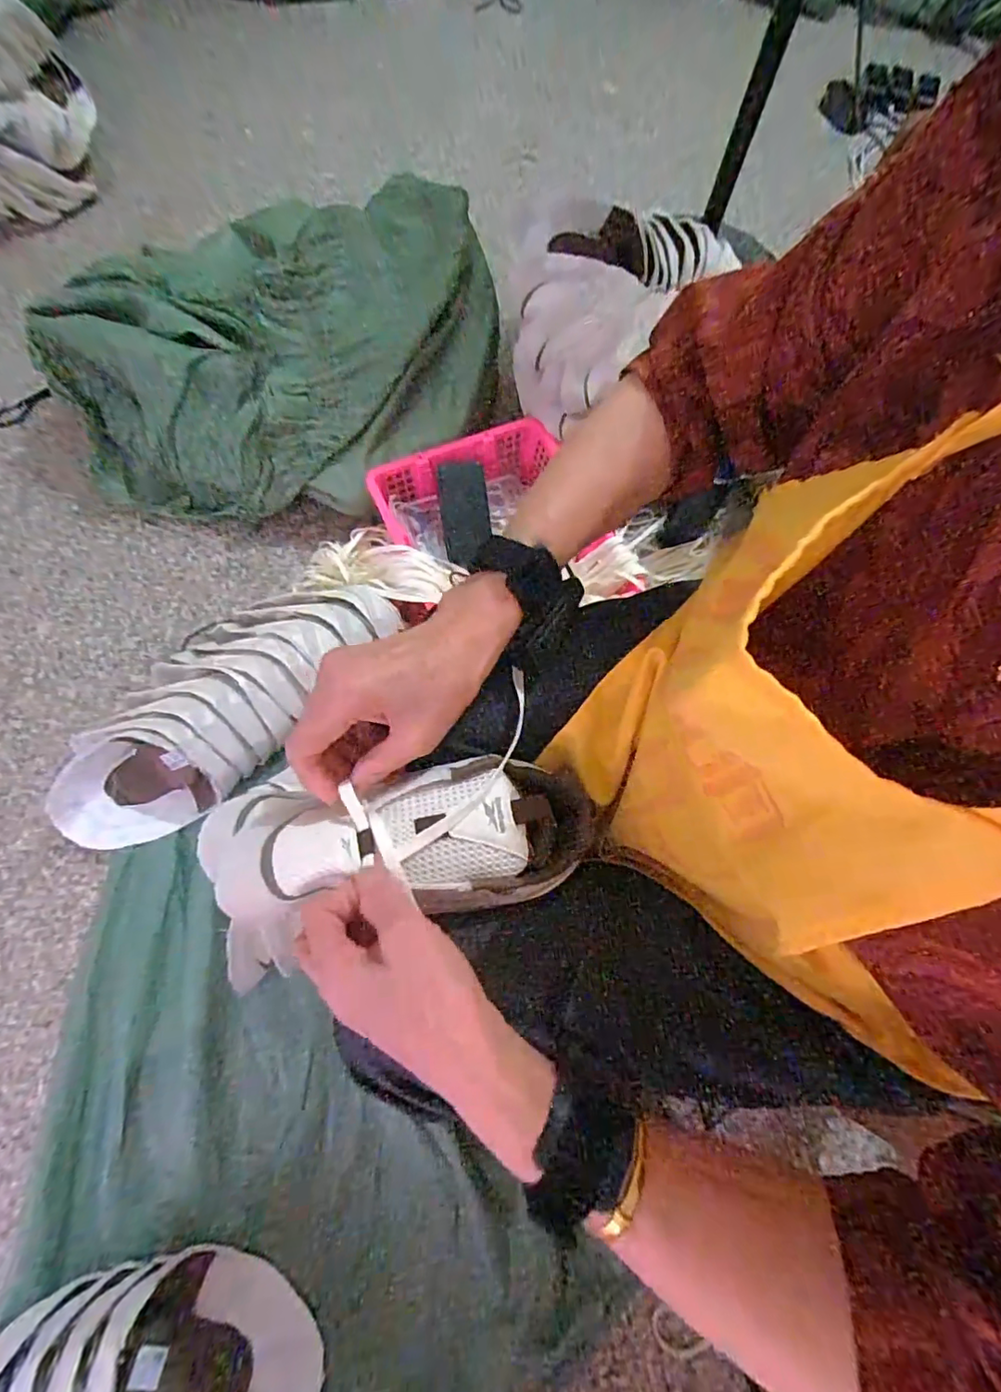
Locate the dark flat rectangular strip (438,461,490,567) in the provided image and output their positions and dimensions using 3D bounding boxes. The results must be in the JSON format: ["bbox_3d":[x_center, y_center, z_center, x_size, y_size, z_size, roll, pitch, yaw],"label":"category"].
[{"bbox_3d":[-0.058,-0.305,0.914,0.079,0.155,0.013,-13,34,-9],"label":"dark flat rectangular strip"}]

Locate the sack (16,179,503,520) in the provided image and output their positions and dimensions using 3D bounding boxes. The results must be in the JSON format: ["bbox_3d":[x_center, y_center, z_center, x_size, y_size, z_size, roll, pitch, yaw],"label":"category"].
[{"bbox_3d":[-0.356,-0.474,0.840,0.707,0.271,0.291,-6,69,9],"label":"sack"}]

